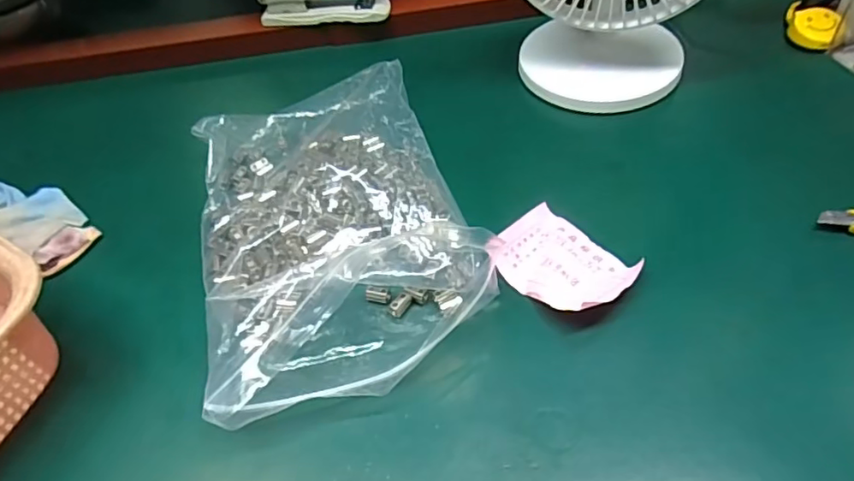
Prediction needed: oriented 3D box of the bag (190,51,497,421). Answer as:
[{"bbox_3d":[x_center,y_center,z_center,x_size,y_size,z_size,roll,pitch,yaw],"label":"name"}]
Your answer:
[{"bbox_3d":[-0.070,-0.026,0.401,0.176,0.038,0.294,-16,51,-8],"label":"bag"}]

